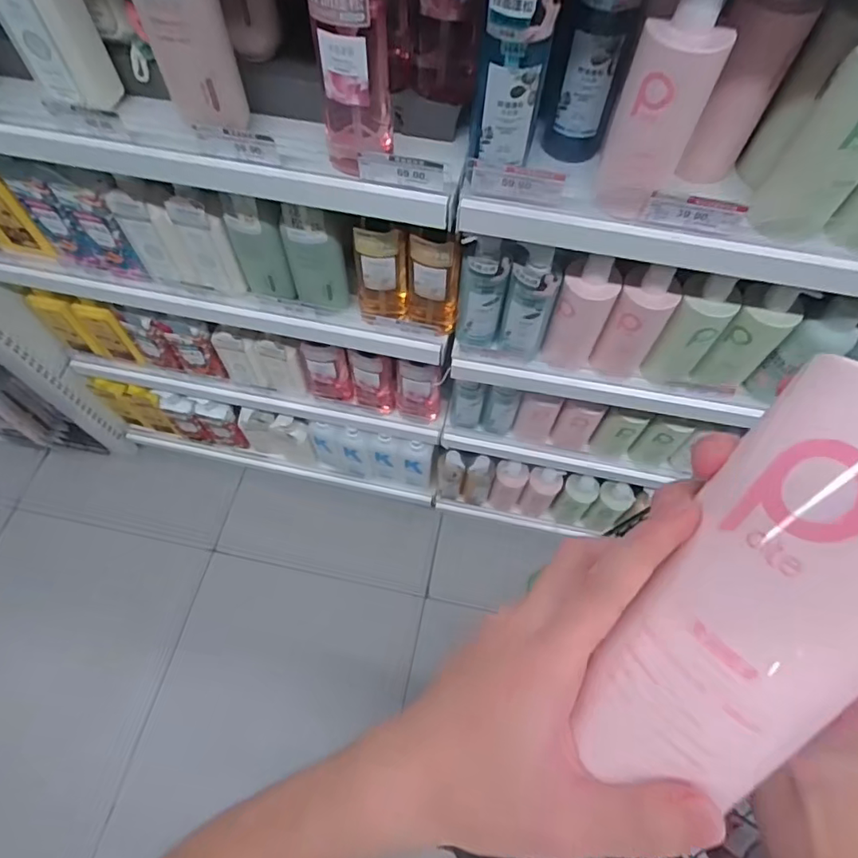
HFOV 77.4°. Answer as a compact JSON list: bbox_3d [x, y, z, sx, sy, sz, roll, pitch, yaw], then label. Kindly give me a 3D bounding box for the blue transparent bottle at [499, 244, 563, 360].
[{"bbox_3d":[0.150,-0.179,0.795,0.070,0.197,0.051,10,65,5],"label":"blue transparent bottle"}]

